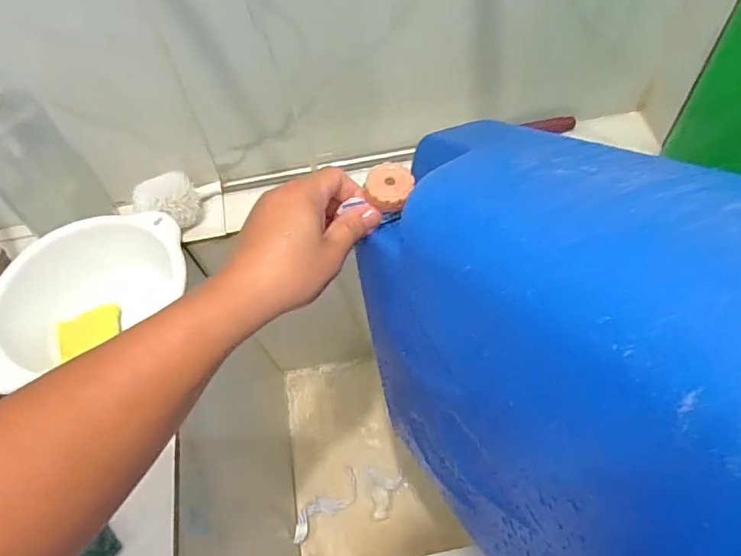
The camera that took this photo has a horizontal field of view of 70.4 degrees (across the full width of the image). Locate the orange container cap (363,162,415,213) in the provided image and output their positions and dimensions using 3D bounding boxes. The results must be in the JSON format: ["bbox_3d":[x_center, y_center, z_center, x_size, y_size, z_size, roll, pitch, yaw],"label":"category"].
[{"bbox_3d":[0.014,-0.072,0.406,0.037,0.010,0.038,-2,57,4],"label":"orange container cap"}]

